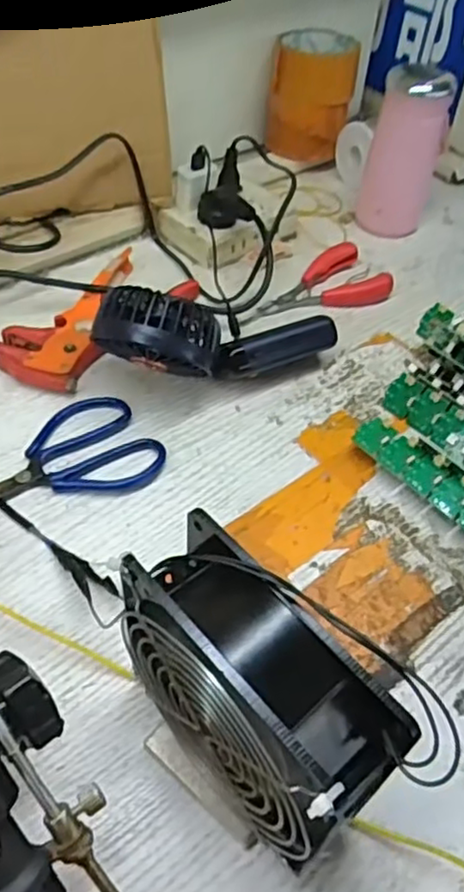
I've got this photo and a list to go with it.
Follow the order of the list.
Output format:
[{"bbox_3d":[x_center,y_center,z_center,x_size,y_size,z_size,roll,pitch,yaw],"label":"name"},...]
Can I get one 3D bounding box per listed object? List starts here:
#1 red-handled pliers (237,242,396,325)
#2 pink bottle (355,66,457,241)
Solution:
[{"bbox_3d":[0.068,-0.140,0.591,0.137,0.020,0.066,-19,54,-21],"label":"red-handled pliers"},{"bbox_3d":[0.164,-0.278,0.649,0.066,0.135,0.073,15,49,7],"label":"pink bottle"}]

